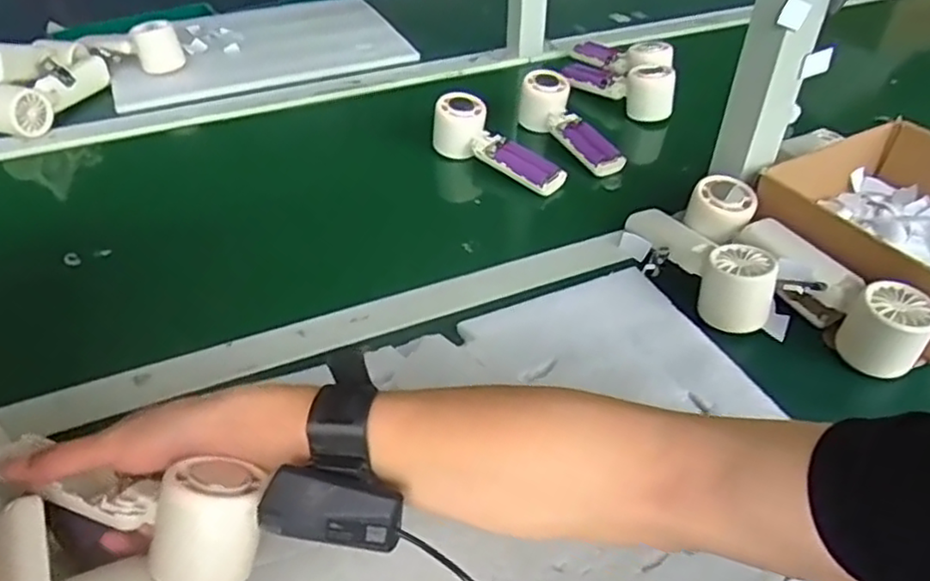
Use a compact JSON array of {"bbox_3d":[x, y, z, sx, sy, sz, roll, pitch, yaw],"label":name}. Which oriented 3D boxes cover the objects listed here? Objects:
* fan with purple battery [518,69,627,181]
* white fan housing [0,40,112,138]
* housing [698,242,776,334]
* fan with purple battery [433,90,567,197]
[{"bbox_3d":[0.120,-0.195,0.804,0.053,0.057,0.170,-18,45,-20],"label":"fan with purple battery"},{"bbox_3d":[-0.510,-0.259,0.841,0.071,0.091,0.176,10,42,9],"label":"white fan housing"},{"bbox_3d":[0.223,-0.004,0.566,0.049,0.050,0.055,4,41,3],"label":"housing"},{"bbox_3d":[0.037,-0.155,0.767,0.161,0.059,0.045,36,51,16],"label":"fan with purple battery"}]

